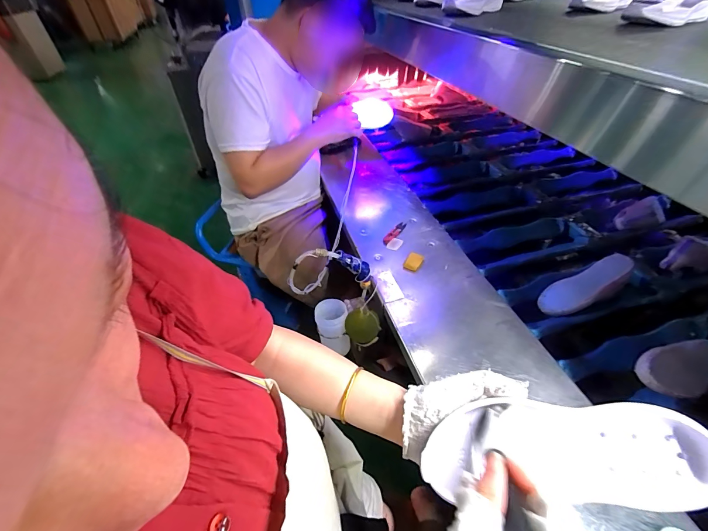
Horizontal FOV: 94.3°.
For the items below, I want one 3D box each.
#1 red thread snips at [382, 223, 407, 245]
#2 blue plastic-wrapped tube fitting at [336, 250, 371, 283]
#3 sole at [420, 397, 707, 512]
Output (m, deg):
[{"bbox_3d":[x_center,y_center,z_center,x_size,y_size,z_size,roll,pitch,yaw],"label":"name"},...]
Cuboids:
[{"bbox_3d":[0.106,-0.083,0.858,0.023,0.011,0.107,23,49,26],"label":"red thread snips"},{"bbox_3d":[0.007,0.004,0.669,0.039,0.120,0.028,-45,52,1],"label":"blue plastic-wrapped tube fitting"},{"bbox_3d":[0.173,0.157,0.280,0.217,0.034,0.070,-5,40,12],"label":"sole"}]

